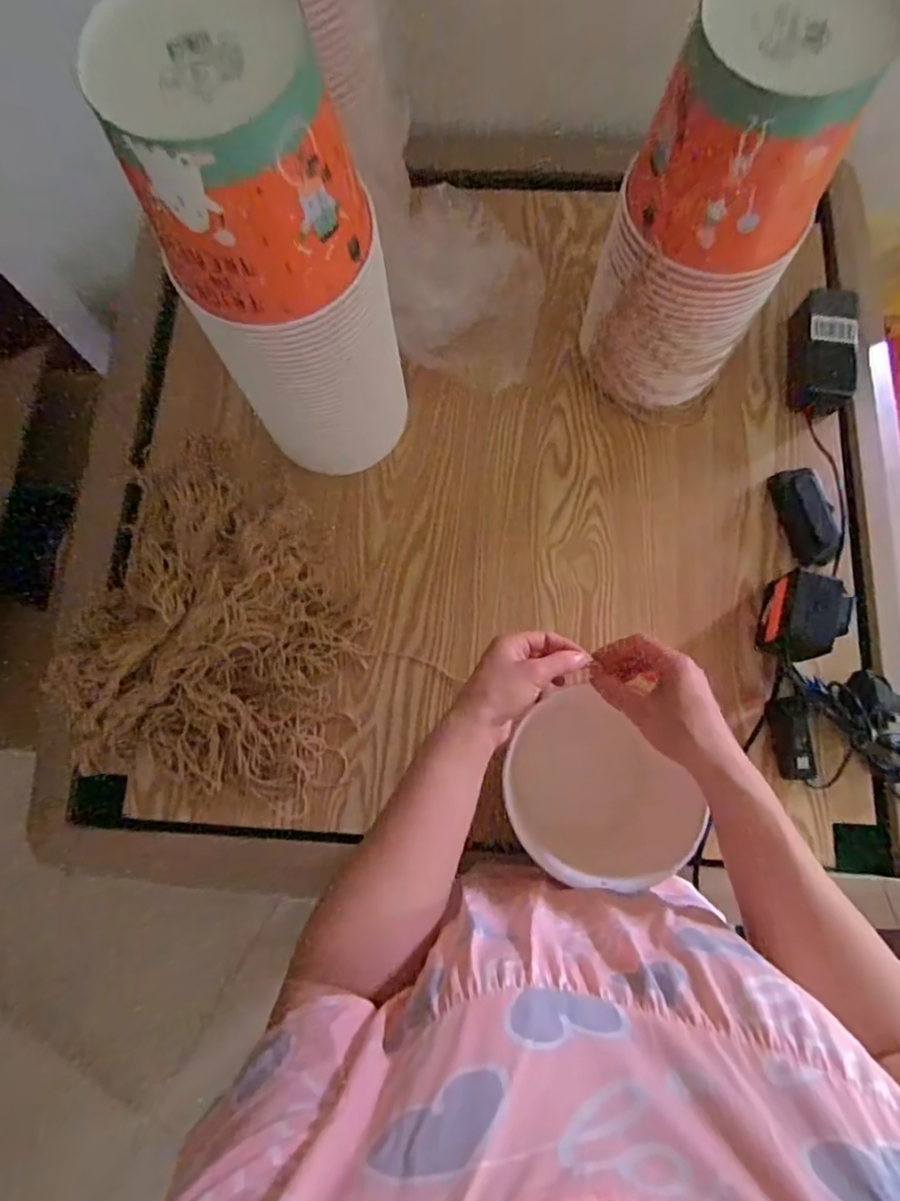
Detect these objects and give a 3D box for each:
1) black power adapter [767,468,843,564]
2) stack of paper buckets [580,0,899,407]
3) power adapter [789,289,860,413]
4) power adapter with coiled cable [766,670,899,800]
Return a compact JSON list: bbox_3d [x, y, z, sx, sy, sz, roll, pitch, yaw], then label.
[{"bbox_3d":[0.385,-0.091,0.650,0.048,0.019,0.107,-10,78,-2],"label":"black power adapter"},{"bbox_3d":[0.235,-0.332,0.553,0.160,0.325,0.160,27,79,7],"label":"stack of paper buckets"},{"bbox_3d":[0.421,-0.280,0.676,0.061,0.045,0.138,4,78,1],"label":"power adapter"},{"bbox_3d":[0.410,0.130,0.596,0.183,0.041,0.117,10,78,2],"label":"power adapter with coiled cable"}]

